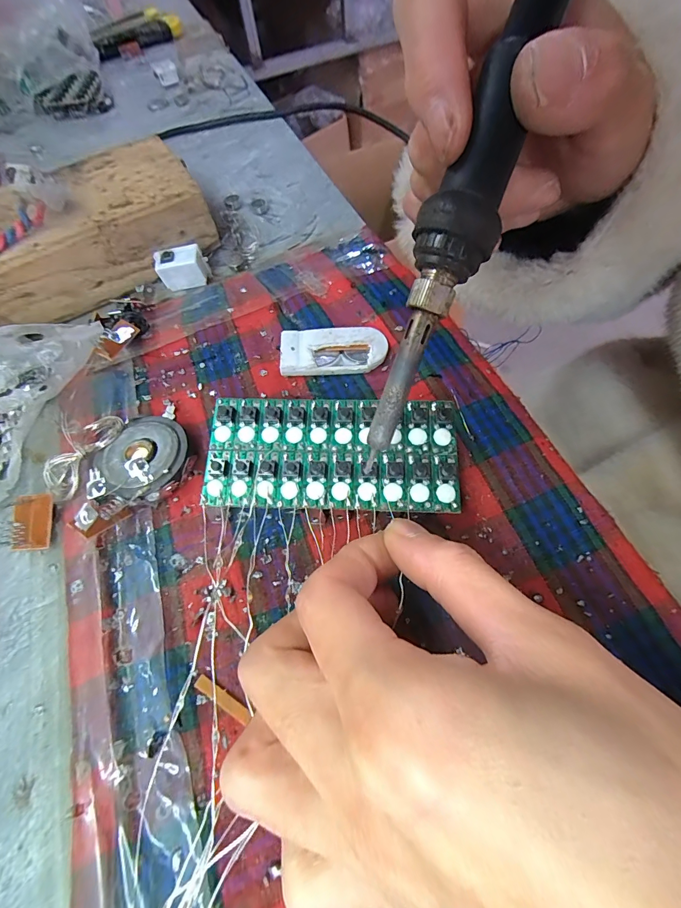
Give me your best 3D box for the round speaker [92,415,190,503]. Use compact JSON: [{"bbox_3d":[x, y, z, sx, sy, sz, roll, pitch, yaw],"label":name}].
[{"bbox_3d":[-0.081,0.003,0.162,0.037,0.012,0.036,-1,62,3],"label":"round speaker"}]

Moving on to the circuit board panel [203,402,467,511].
[{"bbox_3d":[-0.004,-0.001,0.144,0.093,0.010,0.042,3,62,5],"label":"circuit board panel"}]

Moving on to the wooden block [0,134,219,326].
[{"bbox_3d":[-0.151,-0.128,0.222,0.137,0.038,0.079,-32,65,-13],"label":"wooden block"}]

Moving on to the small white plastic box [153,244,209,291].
[{"bbox_3d":[-0.090,-0.107,0.218,0.027,0.017,0.012,-7,62,0],"label":"small white plastic box"}]

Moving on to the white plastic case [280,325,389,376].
[{"bbox_3d":[-0.004,-0.050,0.185,0.050,0.008,0.025,-7,62,0],"label":"white plastic case"}]

